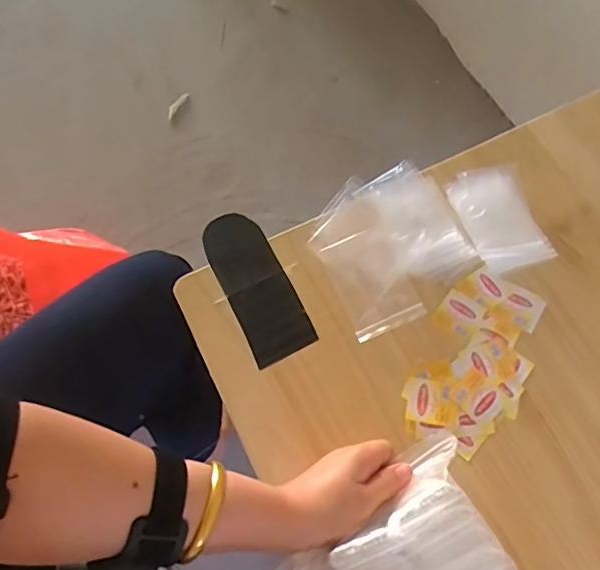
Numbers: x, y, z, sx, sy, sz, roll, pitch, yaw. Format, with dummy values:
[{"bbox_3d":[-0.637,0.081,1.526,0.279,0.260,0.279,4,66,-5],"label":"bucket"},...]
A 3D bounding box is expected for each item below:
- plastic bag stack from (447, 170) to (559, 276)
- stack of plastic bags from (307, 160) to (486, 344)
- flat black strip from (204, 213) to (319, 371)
[{"bbox_3d":[0.200,-0.066,0.560,0.070,0.024,0.108,-14,67,-5],"label":"plastic bag stack"},{"bbox_3d":[0.095,-0.041,0.557,0.146,0.026,0.149,-24,68,-9],"label":"stack of plastic bags"},{"bbox_3d":[-0.045,-0.002,0.554,0.062,0.010,0.163,-24,68,-9],"label":"flat black strip"}]

